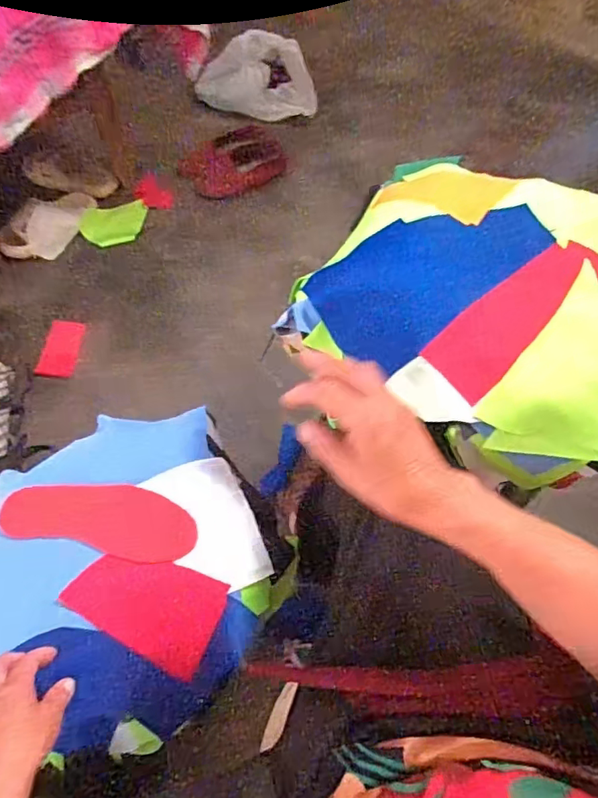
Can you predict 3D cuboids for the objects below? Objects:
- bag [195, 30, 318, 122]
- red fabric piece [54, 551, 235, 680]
[{"bbox_3d":[-0.108,-0.866,1.403,0.316,0.130,0.195,0,63,-1],"label":"bag"},{"bbox_3d":[-0.164,0.218,0.572,0.158,0.024,0.097,22,65,9],"label":"red fabric piece"}]

